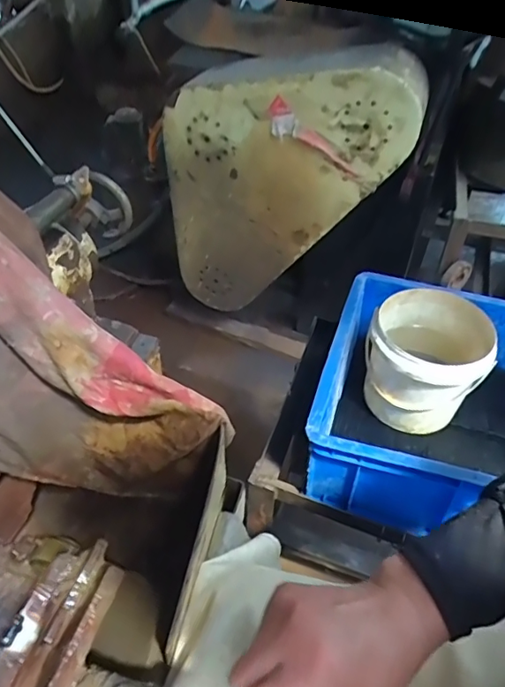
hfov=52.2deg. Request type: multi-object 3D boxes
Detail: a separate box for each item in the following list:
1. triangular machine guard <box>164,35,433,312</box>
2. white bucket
[{"bbox_3d":[0.064,-0.365,1.330,0.588,0.694,0.112,19,48,15],"label":"triangular machine guard"},{"bbox_3d":[0.248,0.020,0.742,0.162,0.147,0.169,2,46,-2],"label":"white bucket"}]

